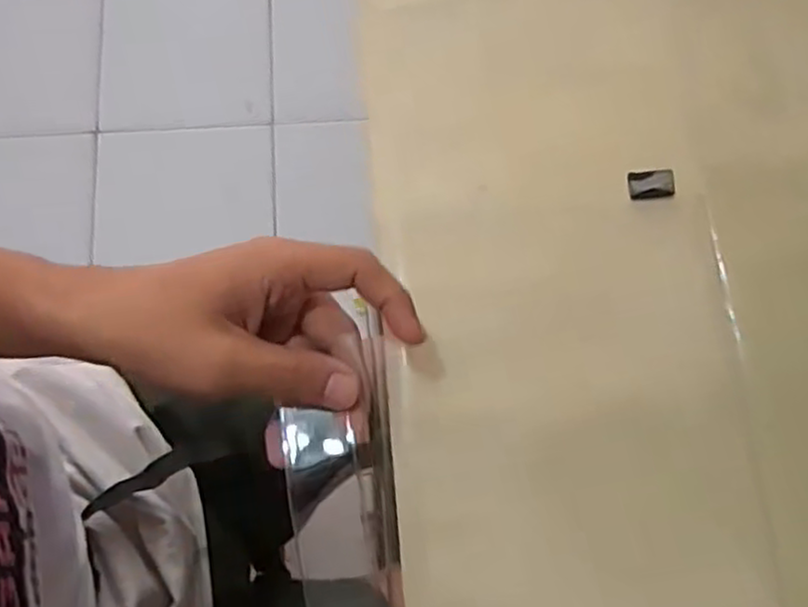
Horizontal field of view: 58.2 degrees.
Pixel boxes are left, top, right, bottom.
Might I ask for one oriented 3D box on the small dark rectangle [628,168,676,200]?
[{"bbox_3d":[0.126,-0.061,0.367,0.024,0.004,0.015,-9,75,-2],"label":"small dark rectangle"}]

